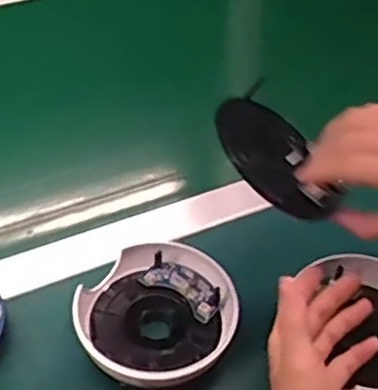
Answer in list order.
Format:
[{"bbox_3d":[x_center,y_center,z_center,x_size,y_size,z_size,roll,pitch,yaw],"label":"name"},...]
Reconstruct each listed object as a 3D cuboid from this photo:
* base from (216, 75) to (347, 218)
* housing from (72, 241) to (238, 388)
[{"bbox_3d":[0.059,-0.032,0.453,0.086,0.019,0.111,-7,59,-45],"label":"base"},{"bbox_3d":[-0.023,0.089,0.493,0.108,0.034,0.115,2,46,-2],"label":"housing"}]

